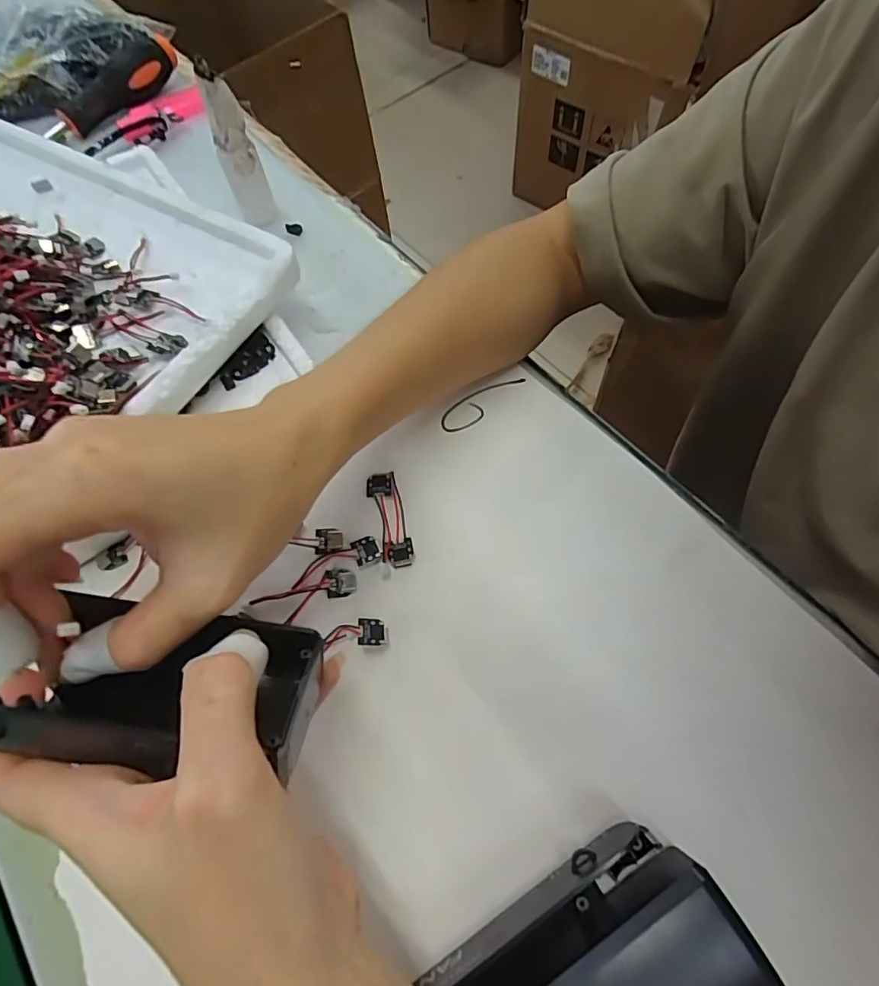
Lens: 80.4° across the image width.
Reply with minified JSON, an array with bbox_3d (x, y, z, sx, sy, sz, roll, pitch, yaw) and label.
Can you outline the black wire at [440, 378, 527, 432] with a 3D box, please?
[{"bbox_3d":[0.023,-0.052,0.283,0.056,0.004,0.017,-42,71,-15],"label":"black wire"}]

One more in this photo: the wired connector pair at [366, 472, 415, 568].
[{"bbox_3d":[-0.024,0.012,0.253,0.015,0.004,0.049,-16,65,-3],"label":"wired connector pair"}]

